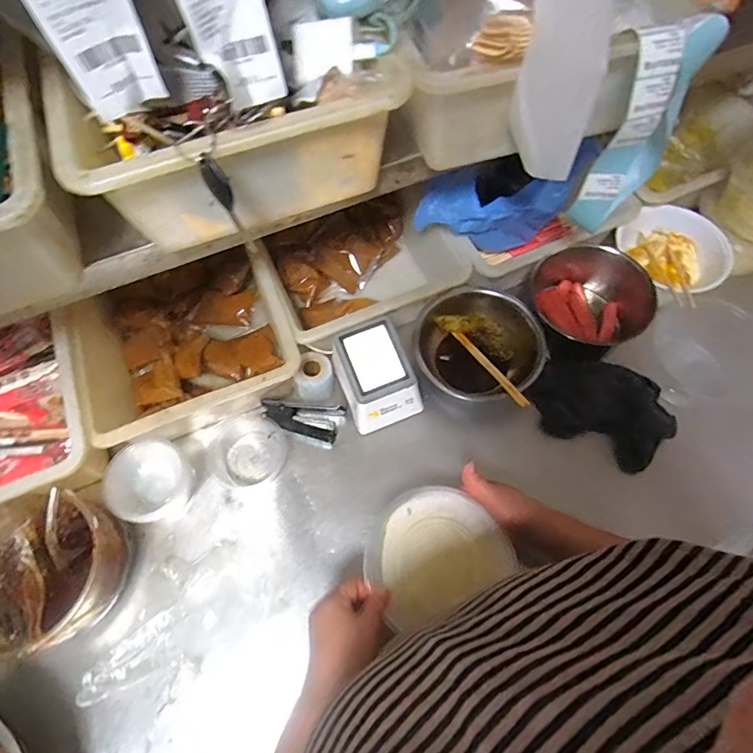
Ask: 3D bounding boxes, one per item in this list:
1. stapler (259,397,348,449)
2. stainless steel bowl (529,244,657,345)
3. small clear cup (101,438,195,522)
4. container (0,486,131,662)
[{"bbox_3d":[-0.108,0.059,0.667,0.112,0.029,0.063,14,66,8],"label":"stapler"},{"bbox_3d":[0.324,-0.120,0.708,0.178,0.099,0.137,30,69,15],"label":"stainless steel bowl"},{"bbox_3d":[-0.299,0.136,0.607,0.094,0.049,0.089,-1,65,1],"label":"small clear cup"},{"bbox_3d":[-0.397,0.227,0.544,0.160,0.089,0.160,-1,65,1],"label":"container"}]

